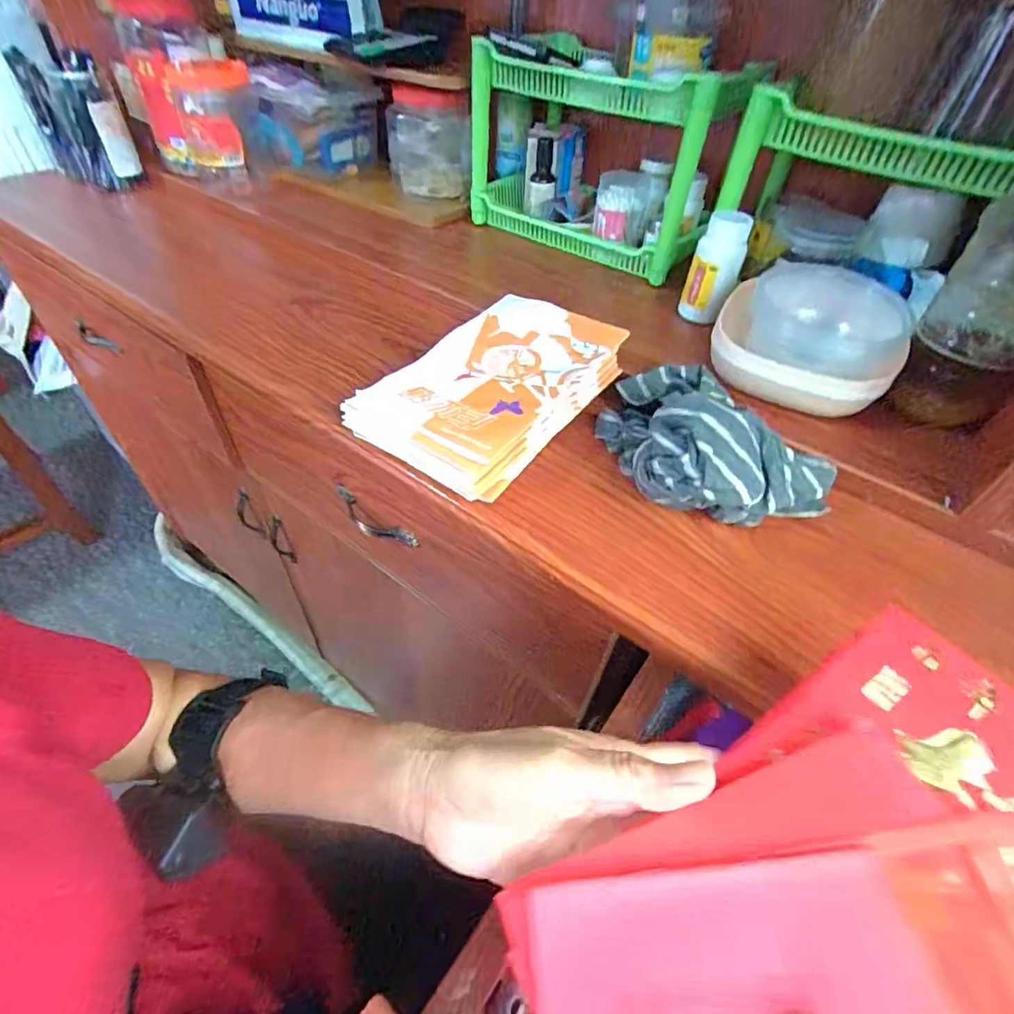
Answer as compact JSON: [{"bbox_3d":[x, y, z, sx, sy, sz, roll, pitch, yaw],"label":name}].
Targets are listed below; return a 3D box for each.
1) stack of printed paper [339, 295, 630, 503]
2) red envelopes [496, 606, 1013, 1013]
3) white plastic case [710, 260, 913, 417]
[{"bbox_3d":[-0.012,-0.096,0.419,0.132,0.041,0.199,31,53,22],"label":"stack of printed paper"},{"bbox_3d":[0.129,0.157,0.182,0.242,0.029,0.159,-24,56,-16],"label":"red envelopes"},{"bbox_3d":[0.236,-0.130,0.414,0.125,0.086,0.083,15,48,10],"label":"white plastic case"}]

